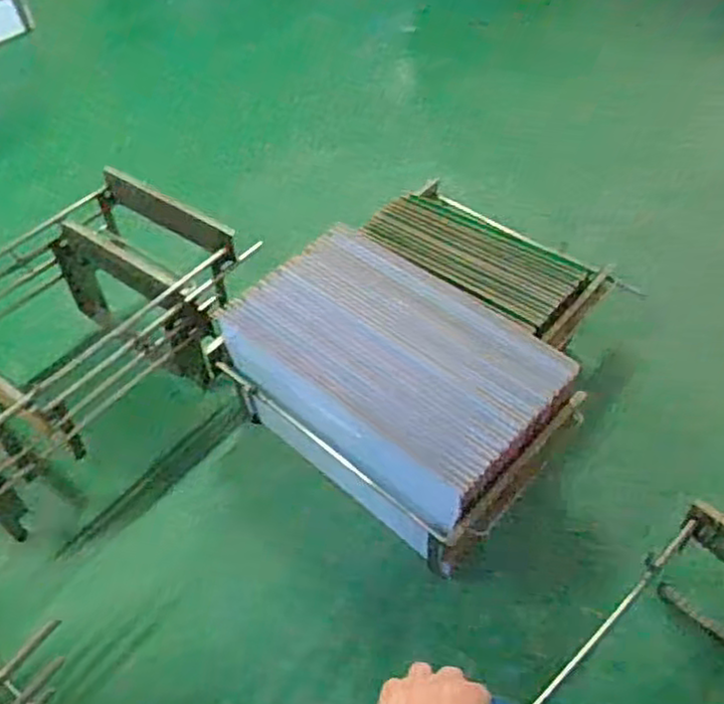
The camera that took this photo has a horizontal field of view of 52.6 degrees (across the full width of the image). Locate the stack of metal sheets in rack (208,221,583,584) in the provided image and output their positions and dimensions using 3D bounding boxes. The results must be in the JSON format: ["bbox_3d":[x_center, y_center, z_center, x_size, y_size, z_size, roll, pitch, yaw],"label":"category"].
[{"bbox_3d":[0.075,0.072,1.565,0.703,0.292,0.452,34,58,27],"label":"stack of metal sheets in rack"}]

